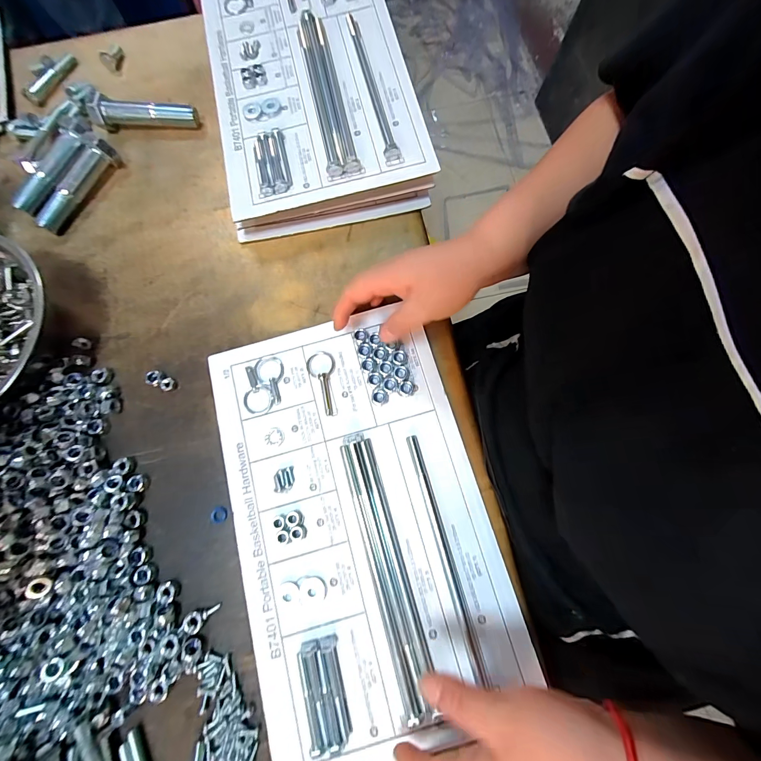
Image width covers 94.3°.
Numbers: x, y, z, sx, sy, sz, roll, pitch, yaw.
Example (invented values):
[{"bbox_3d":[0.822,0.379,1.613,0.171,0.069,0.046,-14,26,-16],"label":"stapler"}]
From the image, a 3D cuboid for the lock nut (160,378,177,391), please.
[{"bbox_3d":[-0.219,0.004,0.364,0.013,0.008,0.014,0,75,1],"label":"lock nut"}]

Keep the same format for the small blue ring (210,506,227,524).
[{"bbox_3d":[-0.153,0.127,0.333,0.014,0.004,0.015,-14,75,-2],"label":"small blue ring"}]

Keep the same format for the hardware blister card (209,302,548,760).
[{"bbox_3d":[-0.021,0.120,0.326,0.227,0.016,0.366,-14,75,-3],"label":"hardware blister card"}]

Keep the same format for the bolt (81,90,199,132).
[{"bbox_3d":[-0.292,-0.331,0.436,0.123,0.033,0.024,1,75,1],"label":"bolt"}]

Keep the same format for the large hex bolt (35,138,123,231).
[{"bbox_3d":[-0.362,-0.232,0.415,0.027,0.035,0.119,32,78,9],"label":"large hex bolt"}]

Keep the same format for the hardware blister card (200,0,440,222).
[{"bbox_3d":[-0.087,-0.373,0.414,0.224,0.021,0.369,-12,72,0],"label":"hardware blister card"}]

